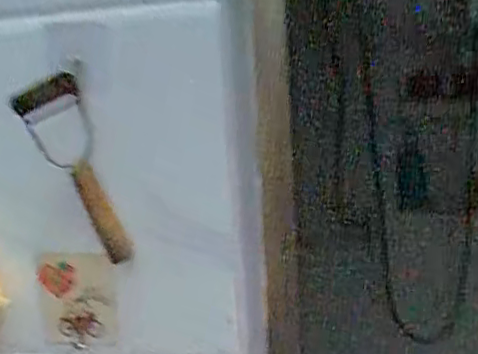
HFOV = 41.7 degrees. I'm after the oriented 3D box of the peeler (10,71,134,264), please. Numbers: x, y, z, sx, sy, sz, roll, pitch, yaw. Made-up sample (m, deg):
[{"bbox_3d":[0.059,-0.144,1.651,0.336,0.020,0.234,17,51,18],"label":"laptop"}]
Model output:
[{"bbox_3d":[-0.130,-0.003,0.515,0.059,0.159,0.020,-24,3,18],"label":"peeler"}]

